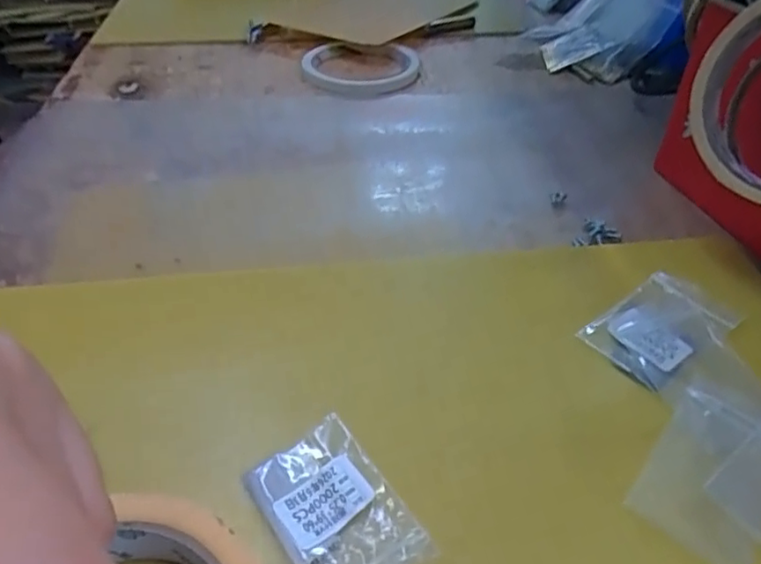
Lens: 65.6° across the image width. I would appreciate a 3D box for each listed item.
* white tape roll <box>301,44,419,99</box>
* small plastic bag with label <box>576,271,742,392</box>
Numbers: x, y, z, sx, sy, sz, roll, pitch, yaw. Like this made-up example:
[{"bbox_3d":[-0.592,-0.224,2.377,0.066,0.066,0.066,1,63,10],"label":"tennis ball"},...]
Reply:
[{"bbox_3d":[-0.013,-0.178,0.488,0.095,0.012,0.095,0,42,0],"label":"white tape roll"},{"bbox_3d":[0.121,0.018,0.255,0.063,0.006,0.039,-28,49,-27],"label":"small plastic bag with label"}]

